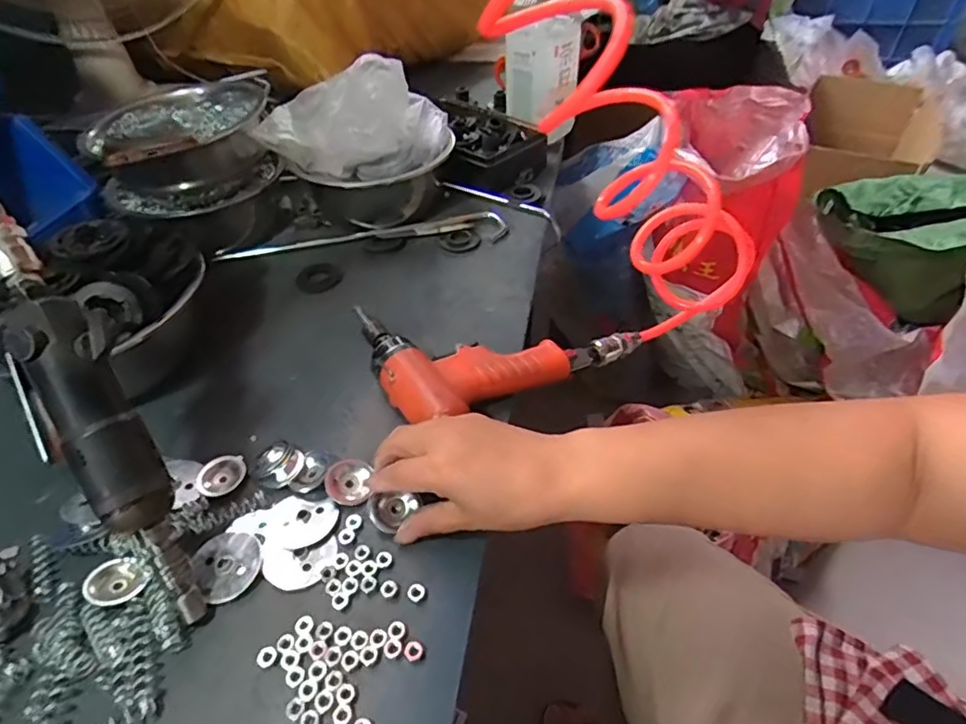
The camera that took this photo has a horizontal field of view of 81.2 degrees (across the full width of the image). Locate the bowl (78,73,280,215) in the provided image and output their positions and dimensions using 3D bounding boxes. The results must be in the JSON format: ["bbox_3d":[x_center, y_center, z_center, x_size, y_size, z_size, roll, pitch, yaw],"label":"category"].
[{"bbox_3d":[-0.319,-0.238,0.616,0.166,0.079,0.166,-2,44,2],"label":"bowl"}]

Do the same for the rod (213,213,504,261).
[{"bbox_3d":[-0.132,-0.141,0.636,0.316,0.013,0.051,-4,44,0],"label":"rod"}]

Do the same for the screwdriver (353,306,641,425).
[{"bbox_3d":[0.003,-0.029,0.488,0.210,0.037,0.151,-25,49,-21],"label":"screwdriver"}]

